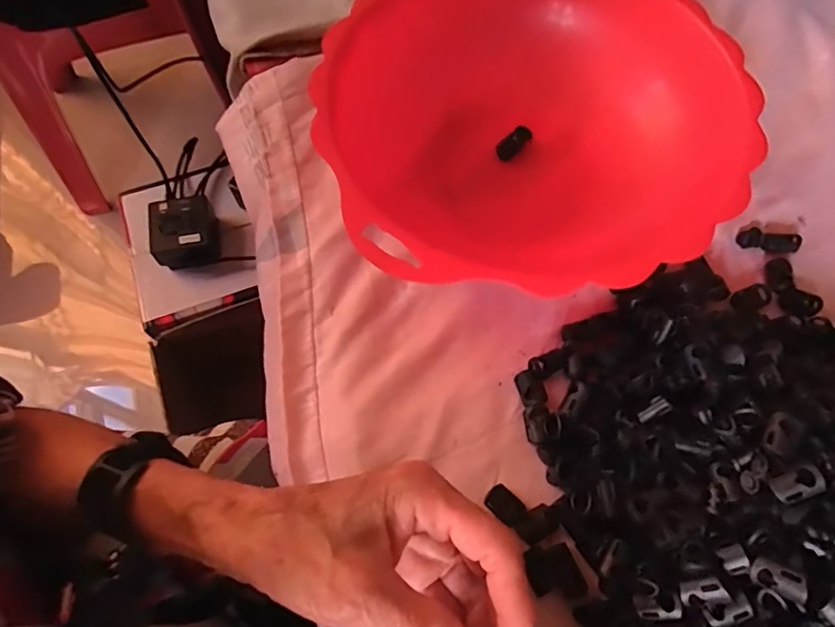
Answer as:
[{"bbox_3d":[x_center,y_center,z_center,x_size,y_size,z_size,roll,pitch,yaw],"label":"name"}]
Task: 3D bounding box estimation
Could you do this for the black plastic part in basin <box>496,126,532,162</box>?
[{"bbox_3d":[0.067,-0.118,0.364,0.028,0.007,0.014,-37,71,-14],"label":"black plastic part in basin"}]

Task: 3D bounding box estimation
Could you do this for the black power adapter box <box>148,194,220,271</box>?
[{"bbox_3d":[-0.302,-0.109,0.679,0.078,0.049,0.090,-12,67,-5],"label":"black power adapter box"}]

